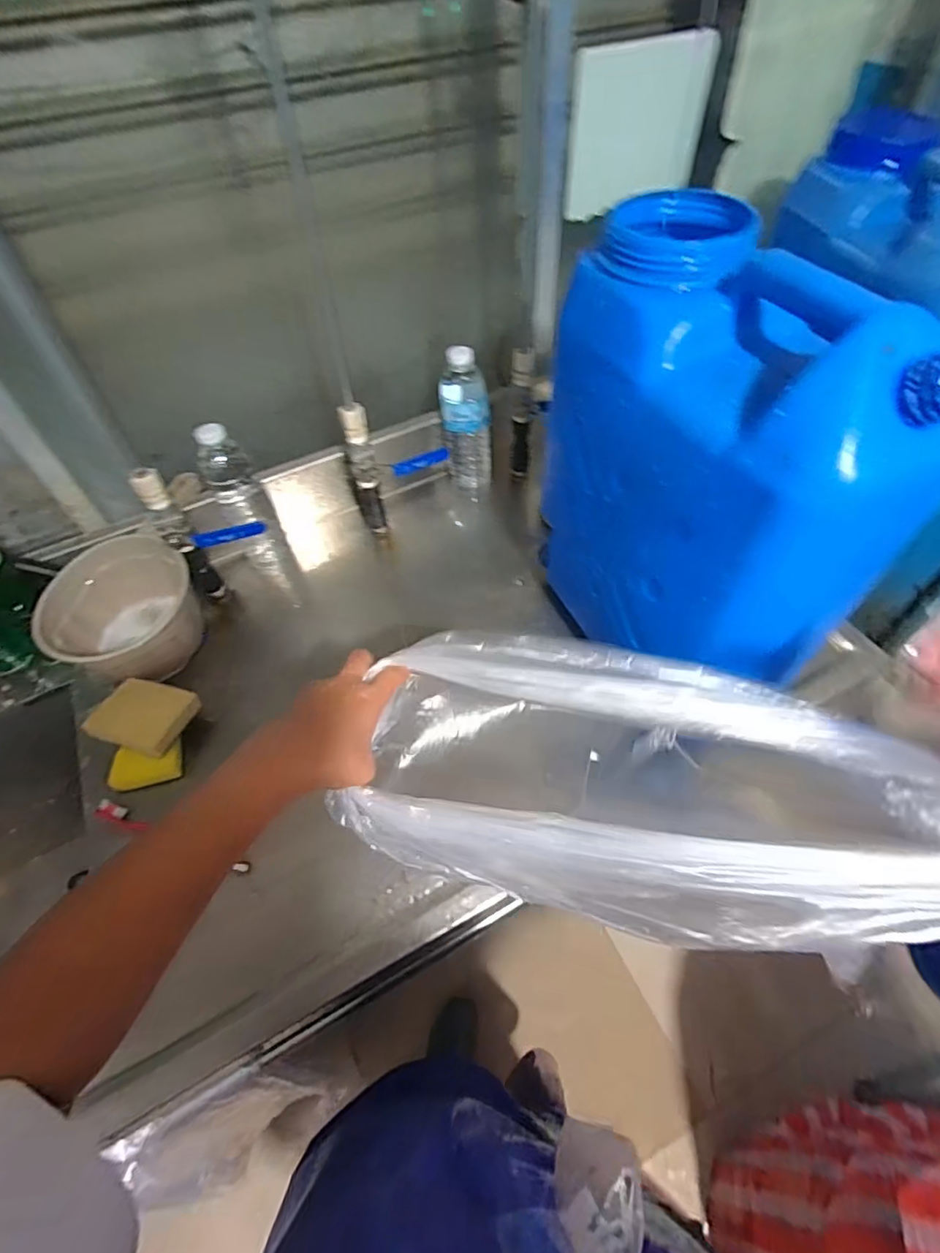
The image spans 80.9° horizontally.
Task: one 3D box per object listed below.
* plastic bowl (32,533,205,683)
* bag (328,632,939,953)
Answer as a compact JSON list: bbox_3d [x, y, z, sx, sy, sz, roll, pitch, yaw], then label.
[{"bbox_3d":[-0.429,-0.014,0.703,0.168,0.105,0.171,-2,53,2],"label":"plastic bowl"},{"bbox_3d":[0.104,0.122,0.403,0.384,0.179,0.177,10,54,11],"label":"bag"}]

